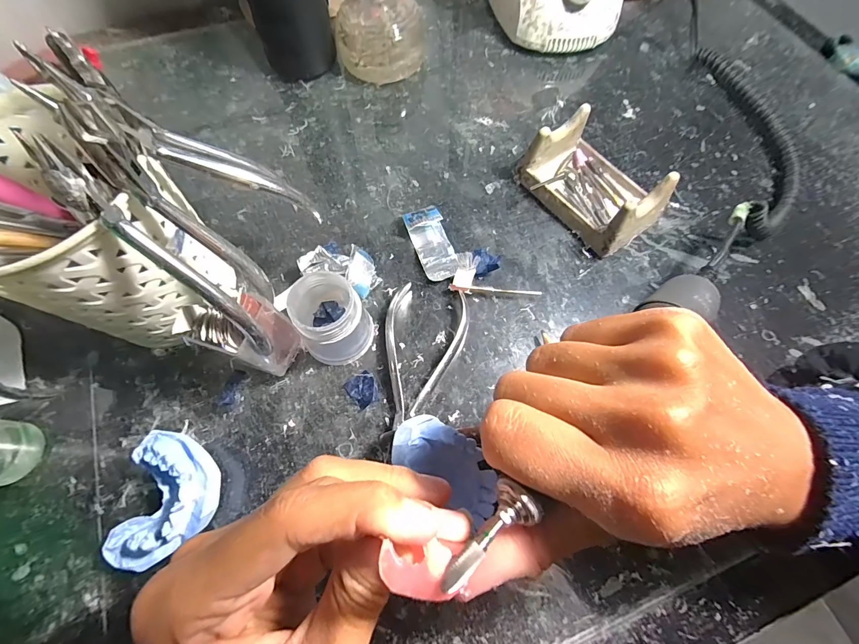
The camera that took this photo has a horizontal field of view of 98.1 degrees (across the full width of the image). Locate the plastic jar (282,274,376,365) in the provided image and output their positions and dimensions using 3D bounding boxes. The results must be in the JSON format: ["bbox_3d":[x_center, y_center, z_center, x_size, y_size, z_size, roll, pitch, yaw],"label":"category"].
[{"bbox_3d":[-0.059,-0.002,0.225,0.042,0.049,0.042,0,67,-1],"label":"plastic jar"}]

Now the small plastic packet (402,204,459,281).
[{"bbox_3d":[0.003,-0.058,0.269,0.026,0.014,0.056,-21,69,-9],"label":"small plastic packet"}]

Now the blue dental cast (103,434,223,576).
[{"bbox_3d":[-0.143,0.093,0.195,0.058,0.028,0.057,0,67,-1],"label":"blue dental cast"}]

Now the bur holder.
[{"bbox_3d":[0.123,-0.104,0.275,0.061,0.044,0.095,-35,72,-14],"label":"bur holder"}]

